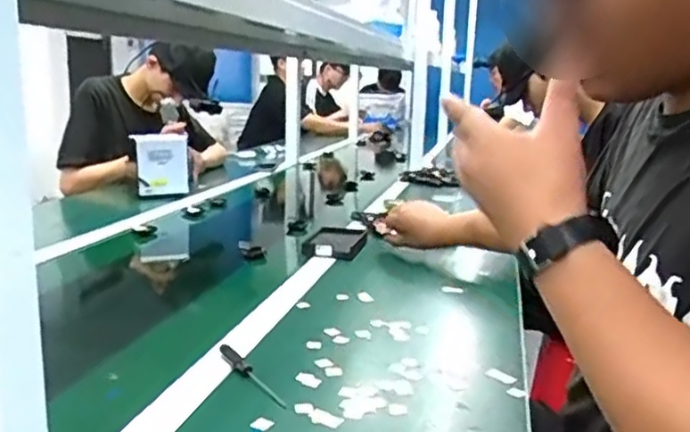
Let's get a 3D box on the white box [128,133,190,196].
[{"bbox_3d":[-0.451,-0.127,1.655,0.134,0.158,0.032,-8,24,-33],"label":"white box"}]

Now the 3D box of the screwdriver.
[{"bbox_3d":[-0.093,0.158,0.668,0.013,0.009,0.125,-8,24,-39],"label":"screwdriver"}]

